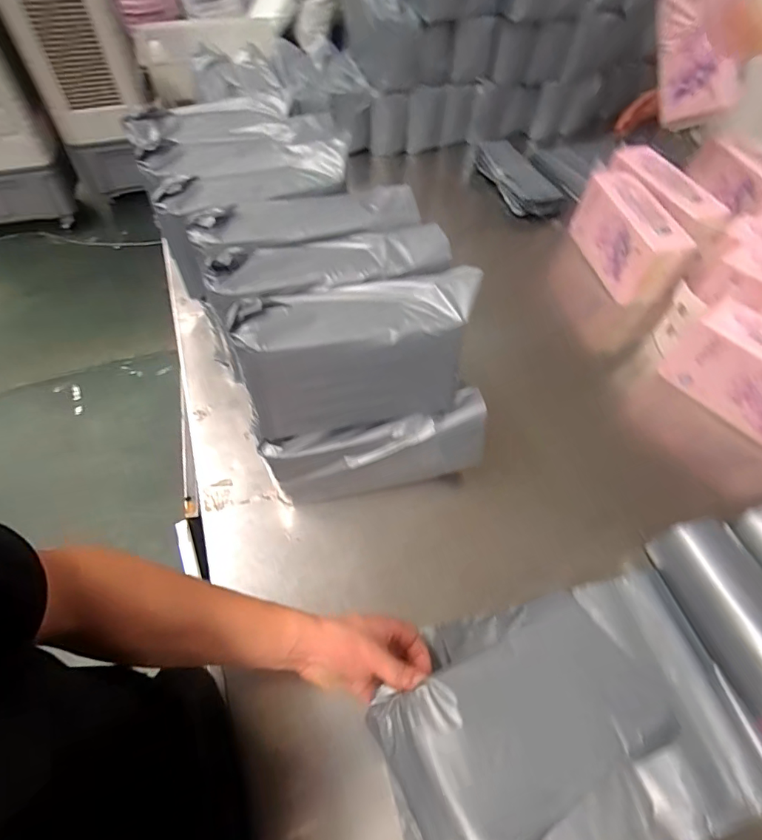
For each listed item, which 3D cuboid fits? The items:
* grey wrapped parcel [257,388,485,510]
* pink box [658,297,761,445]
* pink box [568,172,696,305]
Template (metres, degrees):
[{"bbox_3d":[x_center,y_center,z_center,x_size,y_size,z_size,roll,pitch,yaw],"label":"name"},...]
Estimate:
[{"bbox_3d":[-0.002,0.052,0.608,0.268,0.142,0.058,-15,60,-12],"label":"grey wrapped parcel"},{"bbox_3d":[0.603,-0.069,0.739,0.109,0.129,0.242,-35,66,-22],"label":"pink box"},{"bbox_3d":[0.478,-0.359,0.917,0.090,0.125,0.247,-10,59,-9],"label":"pink box"}]

